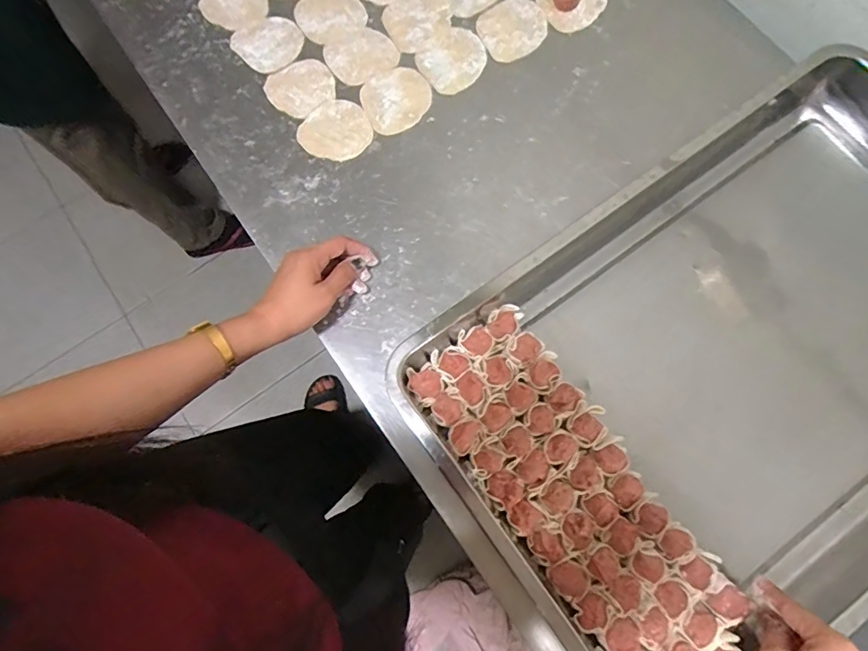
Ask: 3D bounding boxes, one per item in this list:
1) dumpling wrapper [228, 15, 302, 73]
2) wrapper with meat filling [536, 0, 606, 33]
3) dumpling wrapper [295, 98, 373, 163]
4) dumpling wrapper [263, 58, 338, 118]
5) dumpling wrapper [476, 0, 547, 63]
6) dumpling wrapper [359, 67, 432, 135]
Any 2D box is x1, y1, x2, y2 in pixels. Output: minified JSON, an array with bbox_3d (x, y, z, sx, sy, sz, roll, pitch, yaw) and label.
[{"bbox_3d":[-0.198,-0.336,0.604,0.080,0.004,0.069,-19,76,-4],"label":"dumpling wrapper"},{"bbox_3d":[0.167,-0.391,0.595,0.078,0.023,0.071,-30,77,-6],"label":"wrapper with meat filling"},{"bbox_3d":[-0.111,-0.216,0.567,0.077,0.005,0.071,-31,77,-7],"label":"dumpling wrapper"},{"bbox_3d":[-0.154,-0.276,0.584,0.072,0.007,0.072,-38,78,-8],"label":"dumpling wrapper"},{"bbox_3d":[0.094,-0.352,0.598,0.086,0.005,0.077,-31,77,-7],"label":"dumpling wrapper"},{"bbox_3d":[-0.043,-0.258,0.575,0.077,0.005,0.076,-30,77,-6],"label":"dumpling wrapper"}]

